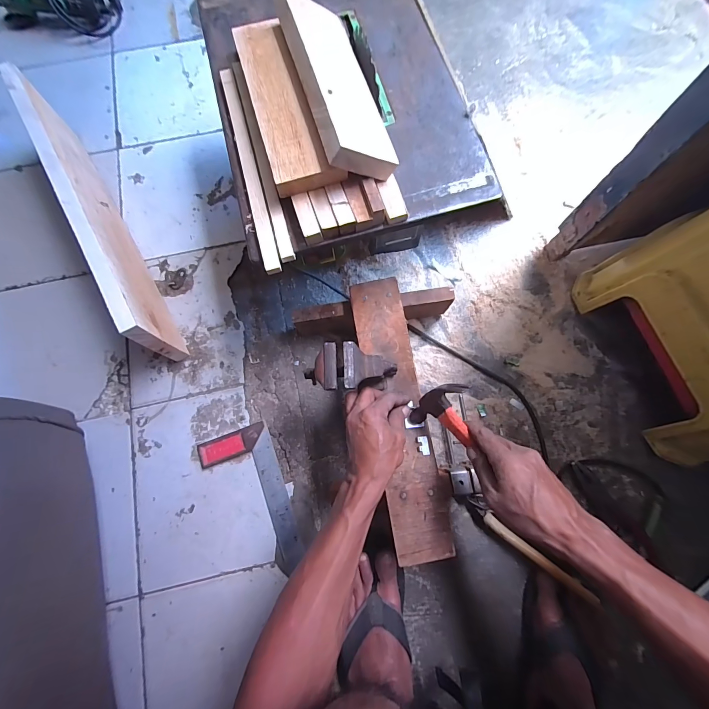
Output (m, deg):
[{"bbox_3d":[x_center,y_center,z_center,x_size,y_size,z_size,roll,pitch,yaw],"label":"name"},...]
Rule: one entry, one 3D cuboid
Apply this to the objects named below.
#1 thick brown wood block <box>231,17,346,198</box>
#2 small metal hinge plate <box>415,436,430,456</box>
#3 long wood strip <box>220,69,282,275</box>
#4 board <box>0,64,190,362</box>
[{"bbox_3d":[-0.090,-0.323,0.416,0.078,0.023,0.256,-17,76,-3],"label":"thick brown wood block"},{"bbox_3d":[0.098,0.131,0.465,0.018,0.004,0.027,-6,76,-1],"label":"small metal hinge plate"},{"bbox_3d":[-0.139,-0.250,0.429,0.020,0.012,0.317,-15,76,-3],"label":"long wood strip"},{"bbox_3d":[-0.465,-0.250,0.594,0.027,0.161,0.575,-30,77,-7],"label":"board"}]

